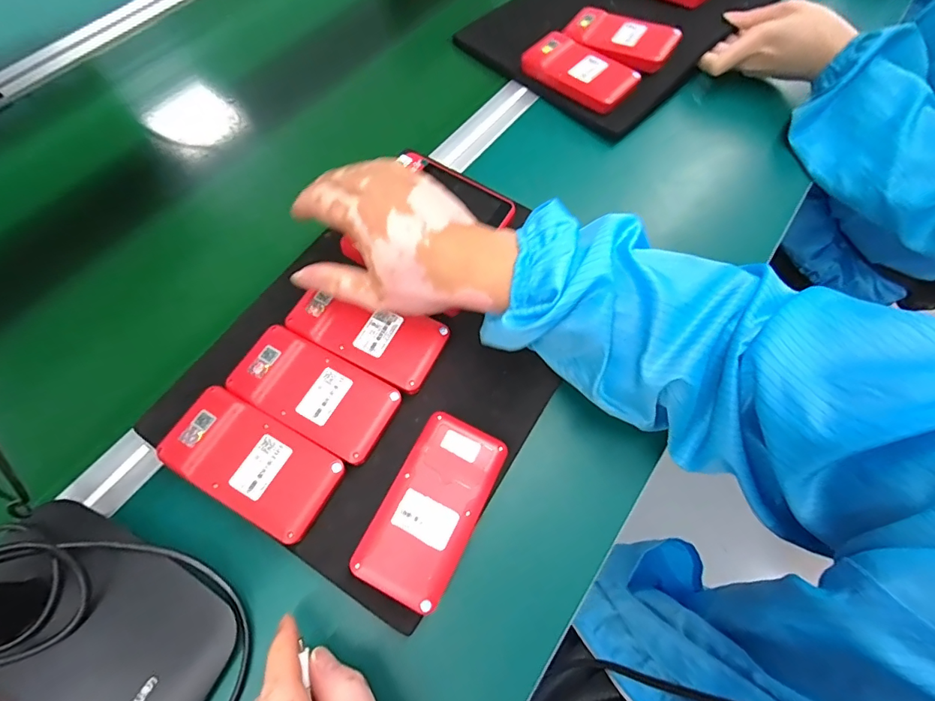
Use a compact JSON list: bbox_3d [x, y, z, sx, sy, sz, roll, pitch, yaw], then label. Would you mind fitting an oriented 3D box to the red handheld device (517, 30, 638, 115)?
[{"bbox_3d":[0.122,-0.307,0.498,0.120,0.019,0.059,38,69,14],"label":"red handheld device"}]

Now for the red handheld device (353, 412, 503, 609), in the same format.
[{"bbox_3d":[-0.023,0.106,0.312,0.062,0.019,0.119,26,67,9],"label":"red handheld device"}]

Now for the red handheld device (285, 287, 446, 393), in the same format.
[{"bbox_3d":[-0.078,-0.017,0.358,0.115,0.013,0.061,27,67,9],"label":"red handheld device"}]

